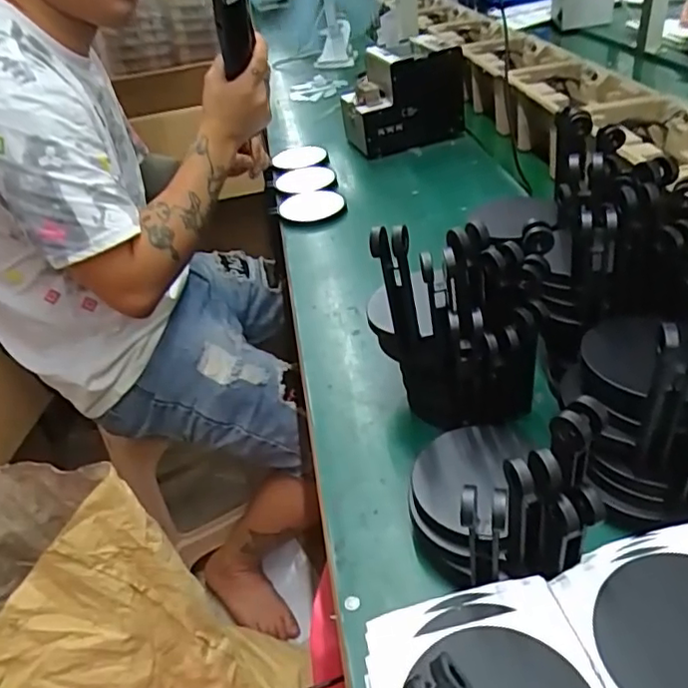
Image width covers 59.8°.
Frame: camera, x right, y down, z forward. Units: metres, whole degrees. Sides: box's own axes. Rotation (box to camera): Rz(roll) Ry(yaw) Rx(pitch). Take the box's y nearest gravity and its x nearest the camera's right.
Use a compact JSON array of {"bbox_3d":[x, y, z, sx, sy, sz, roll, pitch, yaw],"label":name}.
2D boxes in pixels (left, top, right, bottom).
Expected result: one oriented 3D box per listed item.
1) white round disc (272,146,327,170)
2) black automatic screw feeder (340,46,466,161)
[{"bbox_3d":[-0.079,-0.332,1.064,0.086,0.014,0.086,-4,42,3],"label":"white round disc"},{"bbox_3d":[0.103,-0.425,1.047,0.184,0.152,0.148,-18,43,-13],"label":"black automatic screw feeder"}]

